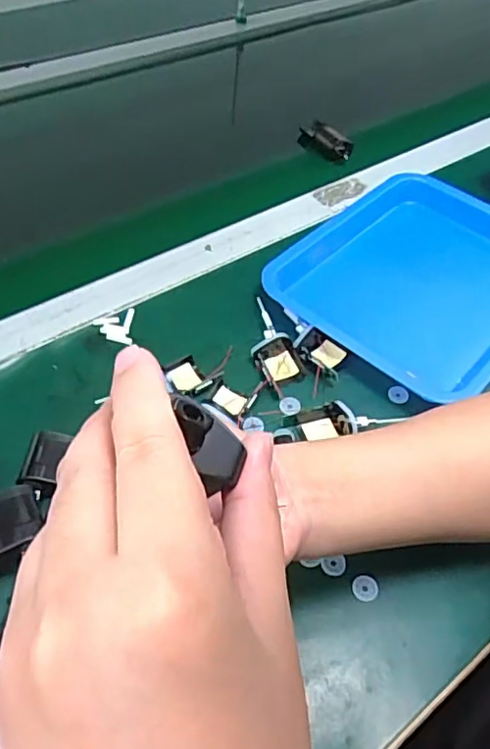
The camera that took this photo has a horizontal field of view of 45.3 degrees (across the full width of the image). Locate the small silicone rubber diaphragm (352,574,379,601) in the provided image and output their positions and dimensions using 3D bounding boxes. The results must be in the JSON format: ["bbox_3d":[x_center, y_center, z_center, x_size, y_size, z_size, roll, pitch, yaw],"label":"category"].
[{"bbox_3d":[0.083,0.146,0.402,0.017,0.004,0.018,3,51,-4],"label":"small silicone rubber diaphragm"}]

